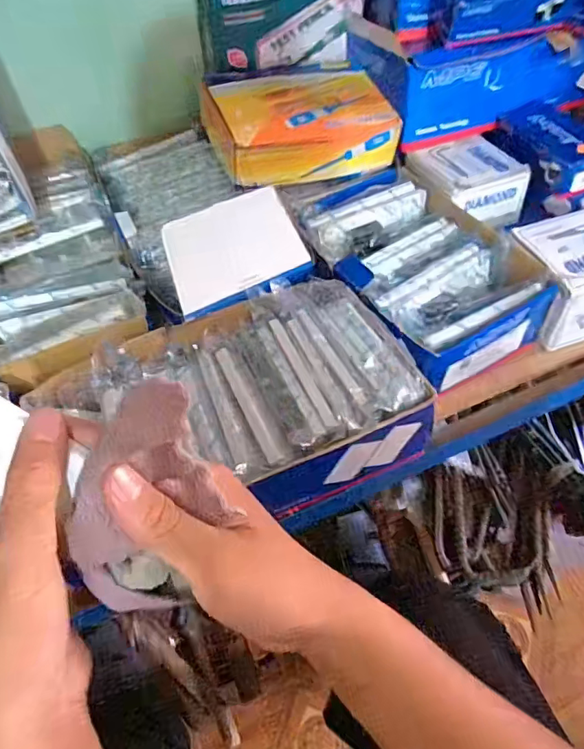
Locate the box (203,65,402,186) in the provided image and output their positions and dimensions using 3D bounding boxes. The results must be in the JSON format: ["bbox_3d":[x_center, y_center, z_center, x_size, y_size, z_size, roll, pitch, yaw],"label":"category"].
[{"bbox_3d":[0.014,-0.269,0.530,0.194,0.076,0.110,-20,54,-9],"label":"box"}]

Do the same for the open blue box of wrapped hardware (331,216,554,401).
[{"bbox_3d":[0.133,-0.072,0.455,0.145,0.066,0.141,-27,55,-14],"label":"open blue box of wrapped hardware"}]

